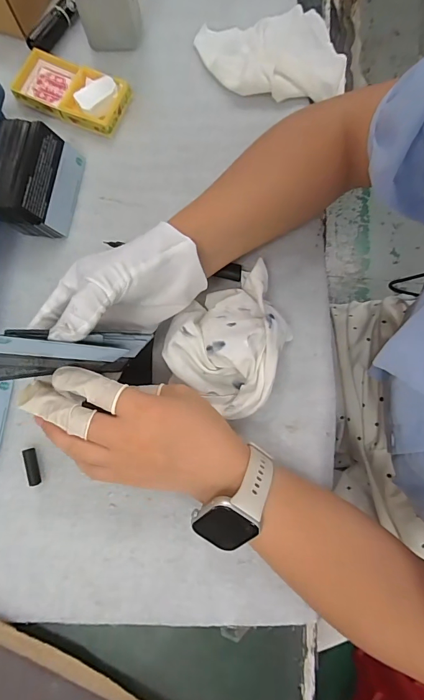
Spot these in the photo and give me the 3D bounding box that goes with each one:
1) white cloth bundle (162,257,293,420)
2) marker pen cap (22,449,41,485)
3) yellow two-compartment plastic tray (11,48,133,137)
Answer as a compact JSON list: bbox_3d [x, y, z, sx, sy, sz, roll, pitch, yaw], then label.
[{"bbox_3d":[0.019,-0.013,0.314,0.094,0.046,0.125,30,80,7],"label":"white cloth bundle"},{"bbox_3d":[-0.151,0.098,0.317,0.009,0.009,0.030,-16,78,-3],"label":"marker pen cap"},{"bbox_3d":[-0.147,-0.264,0.383,0.117,0.023,0.056,22,79,5],"label":"yellow two-compartment plastic tray"}]

